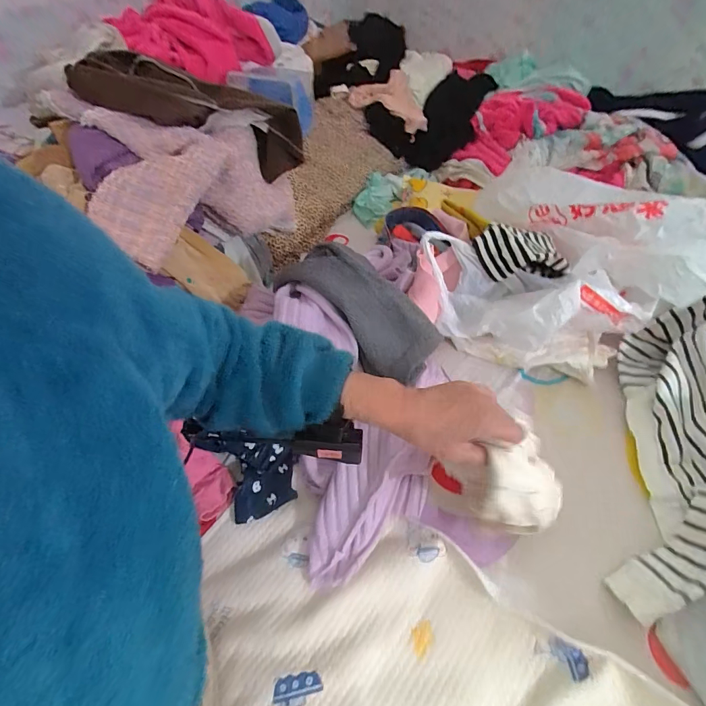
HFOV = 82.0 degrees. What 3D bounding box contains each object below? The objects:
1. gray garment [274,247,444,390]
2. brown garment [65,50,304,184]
[{"bbox_3d":[0.004,-0.073,0.615,0.107,0.076,0.277,-36,68,-26],"label":"gray garment"},{"bbox_3d":[-0.238,-0.385,0.665,0.359,0.113,0.058,-2,37,-42],"label":"brown garment"}]

